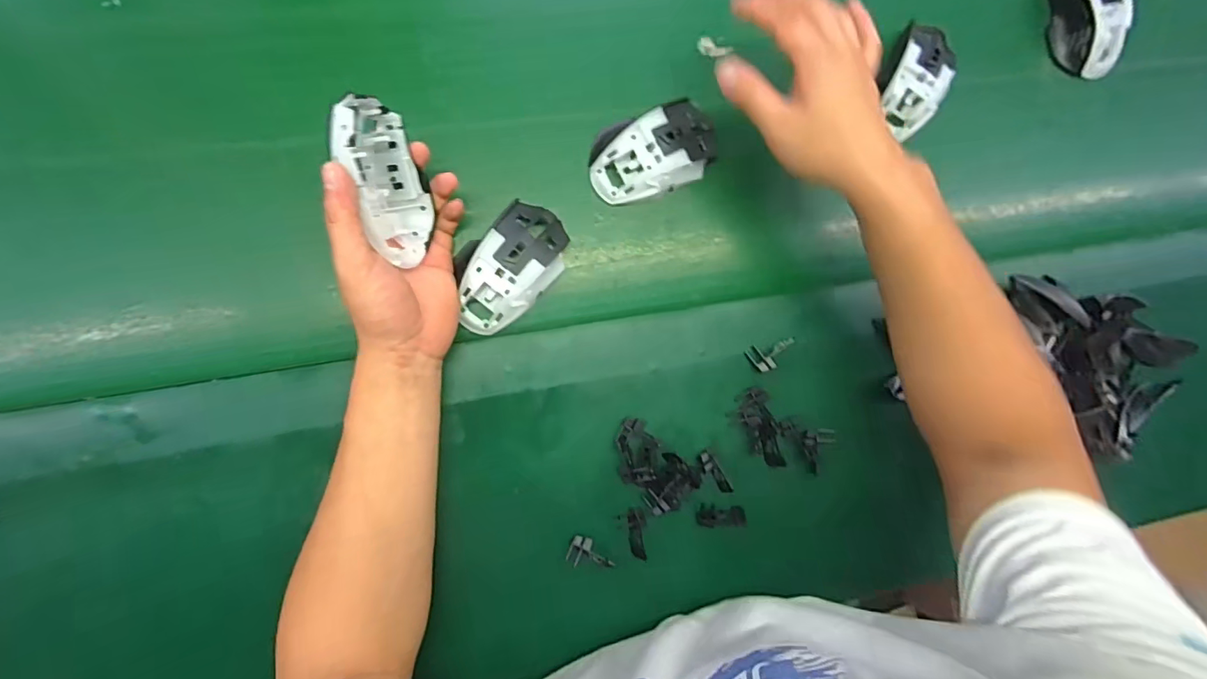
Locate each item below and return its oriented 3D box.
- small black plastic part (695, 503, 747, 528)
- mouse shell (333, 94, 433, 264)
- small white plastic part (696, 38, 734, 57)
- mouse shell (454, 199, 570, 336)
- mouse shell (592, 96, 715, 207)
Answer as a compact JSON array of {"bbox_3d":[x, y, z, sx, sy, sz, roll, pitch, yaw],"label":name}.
[{"bbox_3d":[0.108,0.160,0.471,0.045,0.011,0.021,8,88,-8],"label":"small black plastic part"},{"bbox_3d":[-0.163,-0.111,0.372,0.028,0.067,0.111,-1,117,19],"label":"mouse shell"},{"bbox_3d":[0.104,-0.272,0.487,0.032,0.006,0.015,17,87,-8],"label":"small white plastic part"},{"bbox_3d":[-0.079,-0.061,0.436,0.067,0.031,0.115,44,84,-5],"label":"mouse shell"},{"bbox_3d":[0.048,-0.165,0.458,0.118,0.029,0.067,-26,93,-8],"label":"mouse shell"}]

